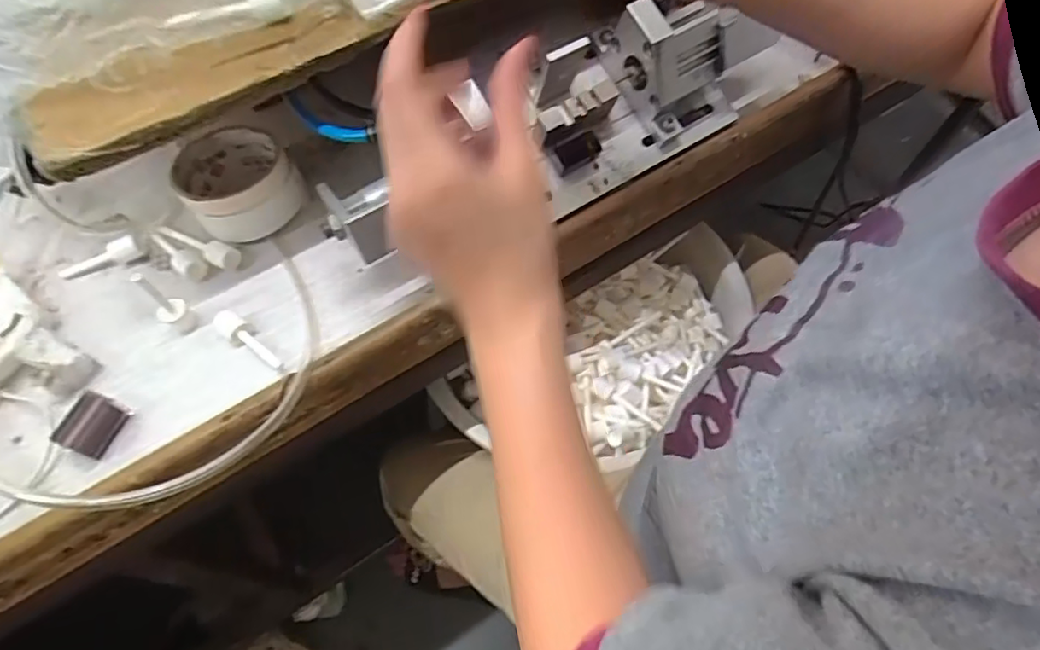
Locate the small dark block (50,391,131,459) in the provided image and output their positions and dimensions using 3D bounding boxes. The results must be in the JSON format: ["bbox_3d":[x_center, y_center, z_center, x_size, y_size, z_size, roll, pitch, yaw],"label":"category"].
[{"bbox_3d":[-0.292,0.068,0.415,0.025,0.023,0.039,17,64,9],"label":"small dark block"}]

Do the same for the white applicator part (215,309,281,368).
[{"bbox_3d":[-0.197,0.012,0.442,0.060,0.015,0.019,38,69,18],"label":"white applicator part"}]

